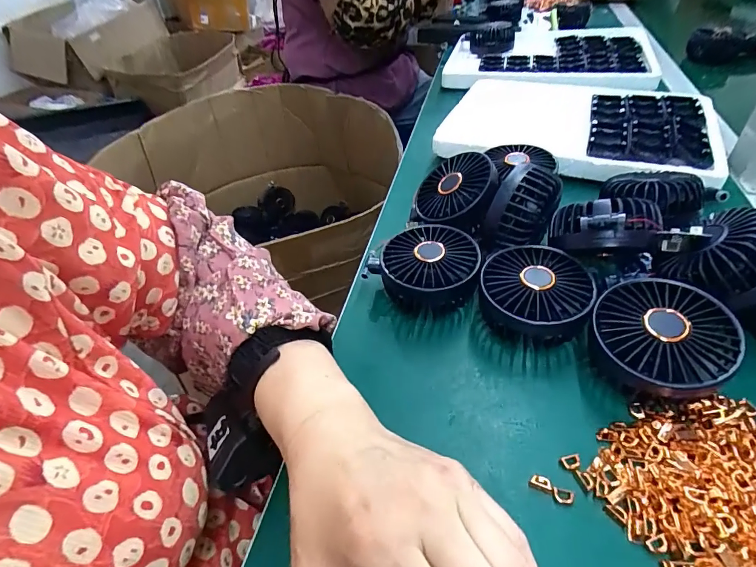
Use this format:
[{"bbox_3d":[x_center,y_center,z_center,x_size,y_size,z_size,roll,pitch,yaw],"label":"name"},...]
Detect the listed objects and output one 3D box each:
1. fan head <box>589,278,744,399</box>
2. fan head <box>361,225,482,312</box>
[{"bbox_3d":[0.196,0.044,0.295,0.085,0.055,0.087,27,52,31],"label":"fan head"},{"bbox_3d":[0.043,-0.015,0.378,0.082,0.046,0.090,0,44,0],"label":"fan head"}]

